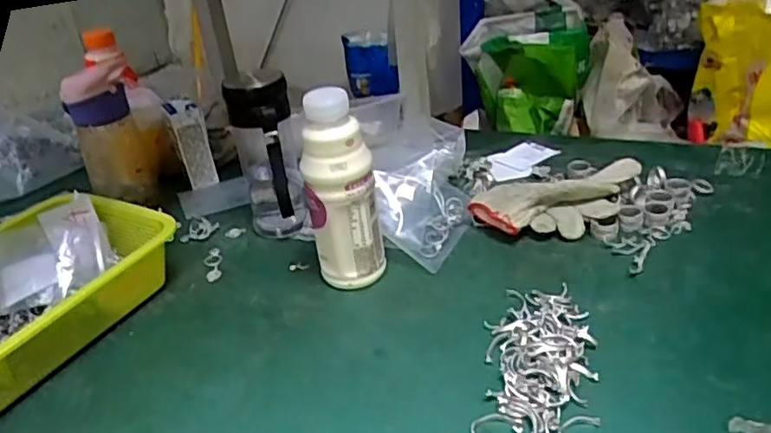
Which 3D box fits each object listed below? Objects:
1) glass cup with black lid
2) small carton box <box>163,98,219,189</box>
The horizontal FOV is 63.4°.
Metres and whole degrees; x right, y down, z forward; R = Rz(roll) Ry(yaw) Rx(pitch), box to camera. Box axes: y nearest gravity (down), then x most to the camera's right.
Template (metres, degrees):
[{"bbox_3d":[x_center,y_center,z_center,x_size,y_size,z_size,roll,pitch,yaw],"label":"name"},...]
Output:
[{"bbox_3d":[-0.129,-0.068,0.706,0.073,0.188,0.074,-12,30,-10],"label":"glass cup with black lid"},{"bbox_3d":[-0.261,-0.101,0.846,0.041,0.117,0.035,-17,32,-18],"label":"small carton box"}]

